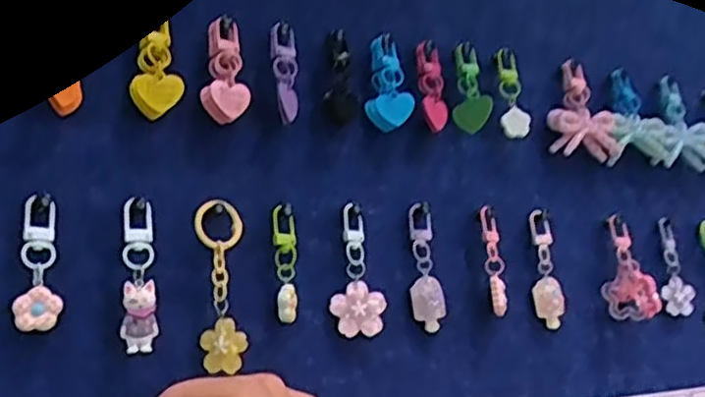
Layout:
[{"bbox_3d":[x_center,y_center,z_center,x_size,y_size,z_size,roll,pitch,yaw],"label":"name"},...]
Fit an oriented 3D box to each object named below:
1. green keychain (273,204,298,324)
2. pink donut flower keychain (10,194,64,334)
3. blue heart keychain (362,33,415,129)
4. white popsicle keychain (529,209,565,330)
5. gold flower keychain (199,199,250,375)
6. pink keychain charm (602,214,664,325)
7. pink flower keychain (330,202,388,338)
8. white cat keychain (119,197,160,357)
[{"bbox_3d":[-0.032,0.032,0.361,0.011,0.054,0.010,-3,-15,-6],"label":"green keychain"},{"bbox_3d":[-0.132,0.027,0.311,0.018,0.056,0.006,6,-18,-35],"label":"pink donut flower keychain"},{"bbox_3d":[0.019,-0.067,0.416,0.025,0.058,0.010,-4,-15,-3],"label":"blue heart keychain"},{"bbox_3d":[0.113,0.041,0.435,0.016,0.067,0.015,-9,-15,13],"label":"white popsicle keychain"},{"bbox_3d":[-0.060,0.039,0.341,0.020,0.076,0.011,-4,-15,-3],"label":"gold flower keychain"},{"bbox_3d":[0.170,0.042,0.457,0.028,0.063,0.019,-4,-15,-2],"label":"pink keychain charm"},{"bbox_3d":[0.002,0.037,0.380,0.026,0.065,0.006,-2,-15,-11],"label":"pink flower keychain"},{"bbox_3d":[-0.093,0.033,0.323,0.014,0.066,0.006,1,-16,-20],"label":"white cat keychain"}]

